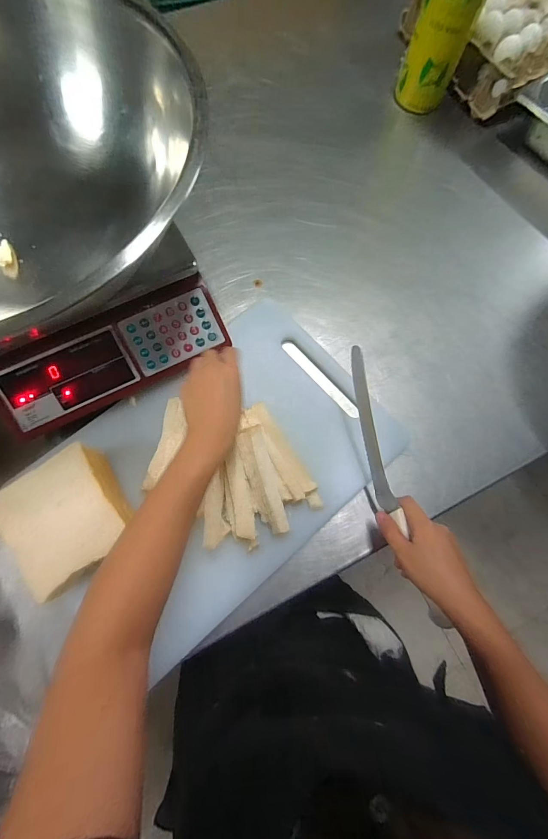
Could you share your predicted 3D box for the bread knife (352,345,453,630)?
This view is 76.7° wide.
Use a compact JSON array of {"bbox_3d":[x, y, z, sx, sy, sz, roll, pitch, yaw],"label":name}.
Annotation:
[{"bbox_3d":[0.131,0.072,0.404,0.016,0.052,0.315,-14,84,-5],"label":"bread knife"}]

